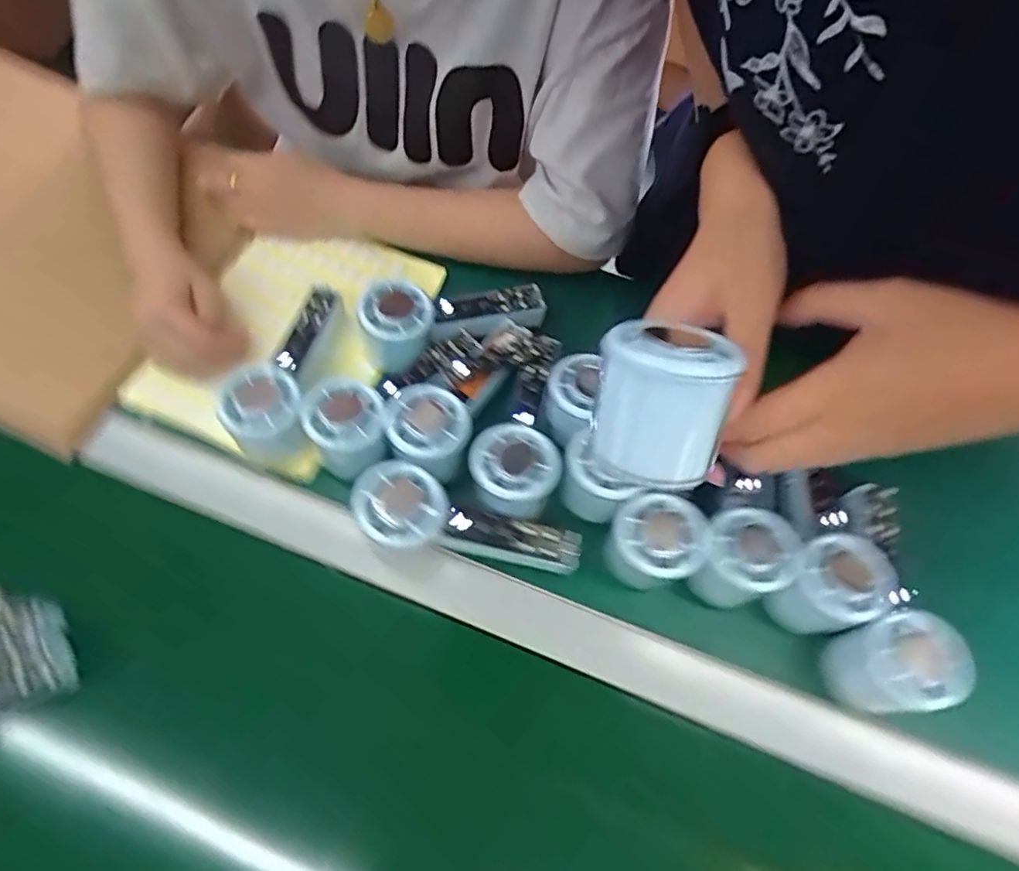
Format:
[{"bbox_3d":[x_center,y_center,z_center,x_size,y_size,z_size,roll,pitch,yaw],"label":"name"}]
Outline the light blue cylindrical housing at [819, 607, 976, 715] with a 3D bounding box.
[{"bbox_3d":[0.250,0.148,0.383,0.064,0.056,0.055,-10,65,-6],"label":"light blue cylindrical housing"}]

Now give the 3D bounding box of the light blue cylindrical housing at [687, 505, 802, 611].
[{"bbox_3d":[0.160,0.086,0.411,0.058,0.057,0.056,1,65,-1],"label":"light blue cylindrical housing"}]

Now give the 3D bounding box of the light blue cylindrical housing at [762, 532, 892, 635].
[{"bbox_3d":[0.219,0.104,0.407,0.056,0.061,0.066,41,70,16],"label":"light blue cylindrical housing"}]

